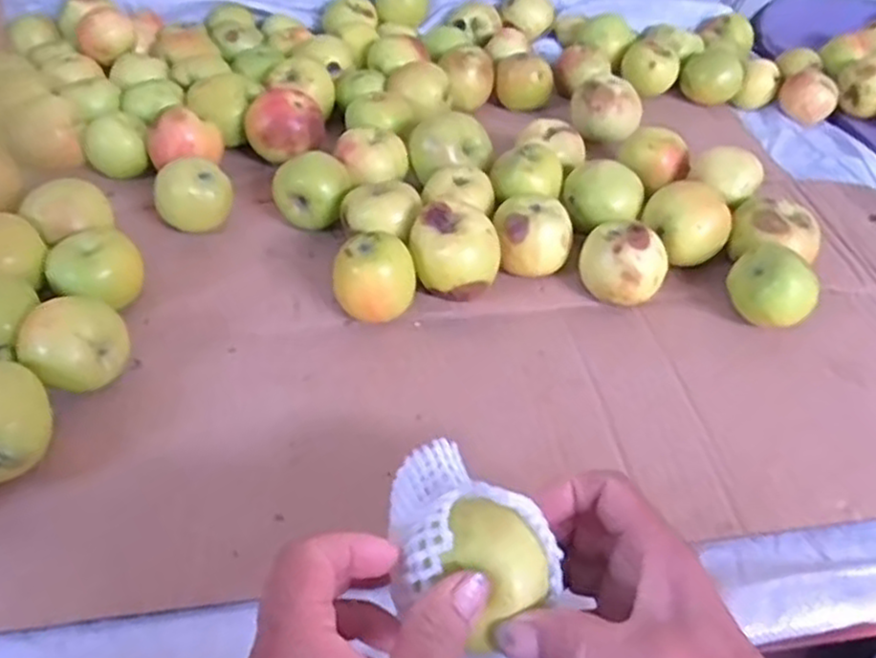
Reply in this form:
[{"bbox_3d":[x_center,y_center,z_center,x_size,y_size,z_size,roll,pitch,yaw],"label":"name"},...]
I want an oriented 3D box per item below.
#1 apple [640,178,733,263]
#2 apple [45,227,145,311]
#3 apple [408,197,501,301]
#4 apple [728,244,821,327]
[{"bbox_3d":[0.198,-0.078,0.615,0.063,0.058,0.064,12,44,9],"label":"apple"},{"bbox_3d":[-0.243,-0.035,0.550,0.060,0.053,0.049,-21,49,-23],"label":"apple"},{"bbox_3d":[0.012,-0.053,0.571,0.065,0.069,0.053,5,44,2],"label":"apple"},{"bbox_3d":[0.247,-0.029,0.568,0.061,0.052,0.046,23,47,19],"label":"apple"}]

